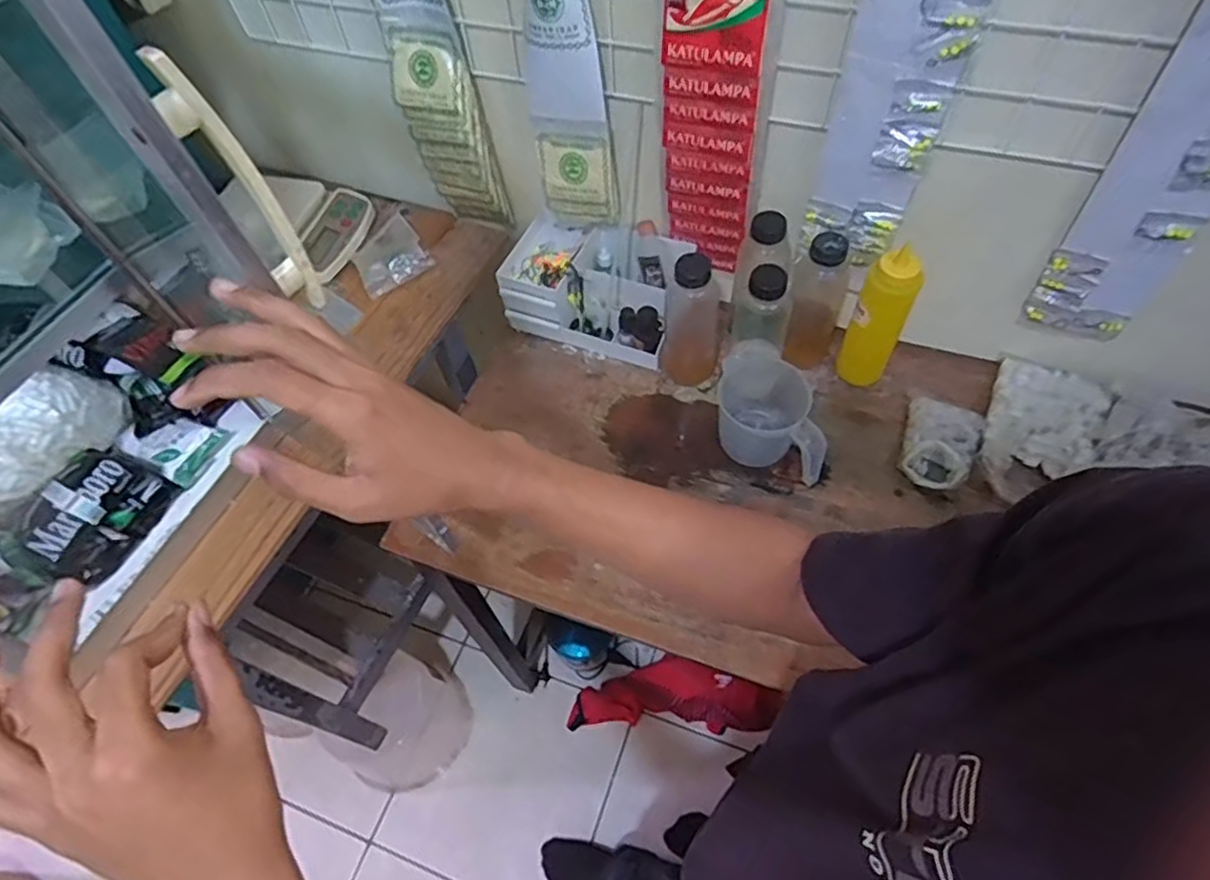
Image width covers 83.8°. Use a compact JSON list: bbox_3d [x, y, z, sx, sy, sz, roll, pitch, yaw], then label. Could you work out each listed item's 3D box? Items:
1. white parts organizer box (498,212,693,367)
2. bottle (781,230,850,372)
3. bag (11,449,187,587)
[{"bbox_3d":[-0.011,-0.206,0.903,0.226,0.114,0.134,15,60,13],"label":"white parts organizer box"},{"bbox_3d":[0.254,-0.153,0.820,0.054,0.211,0.052,18,60,15],"label":"bottle"},{"bbox_3d":[-0.495,0.067,0.652,0.084,0.064,0.118,27,63,19],"label":"bag"}]

